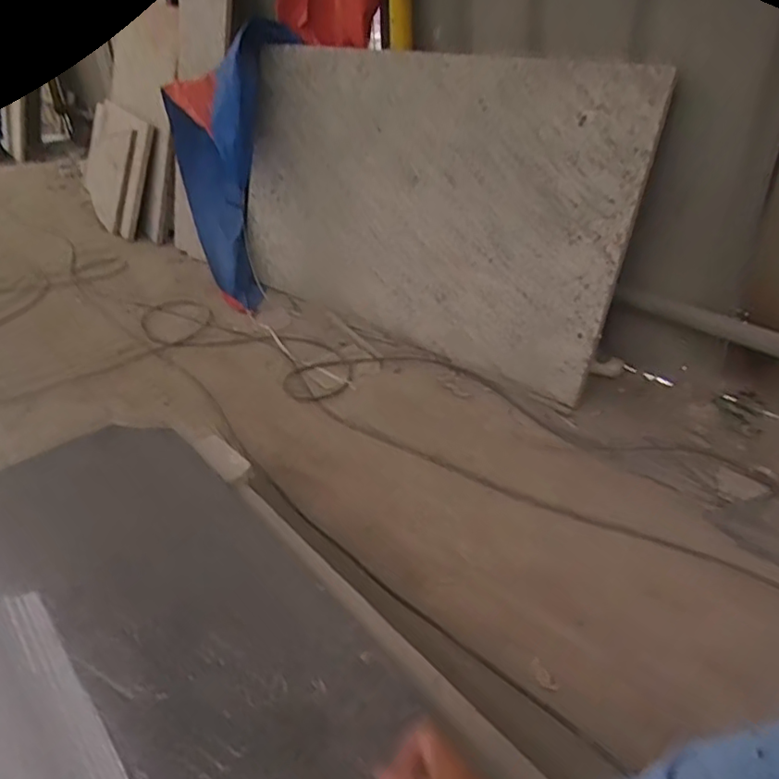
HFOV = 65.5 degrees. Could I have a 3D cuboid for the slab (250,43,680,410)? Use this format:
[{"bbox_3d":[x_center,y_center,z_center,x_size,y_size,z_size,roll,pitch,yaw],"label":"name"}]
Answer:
[{"bbox_3d":[0.041,-0.530,1.704,1.259,0.744,0.068,26,27,34],"label":"slab"}]

